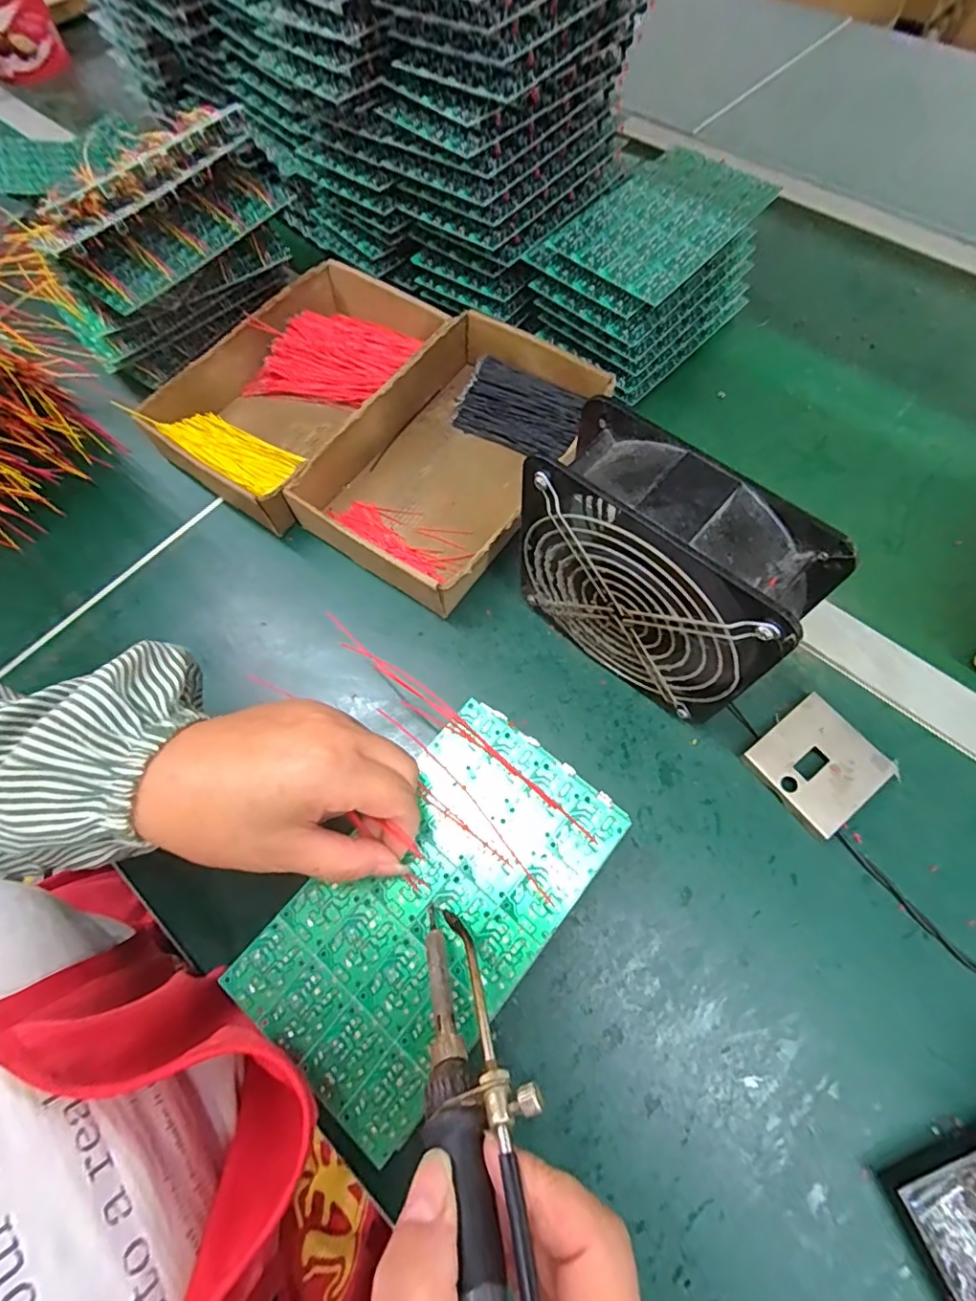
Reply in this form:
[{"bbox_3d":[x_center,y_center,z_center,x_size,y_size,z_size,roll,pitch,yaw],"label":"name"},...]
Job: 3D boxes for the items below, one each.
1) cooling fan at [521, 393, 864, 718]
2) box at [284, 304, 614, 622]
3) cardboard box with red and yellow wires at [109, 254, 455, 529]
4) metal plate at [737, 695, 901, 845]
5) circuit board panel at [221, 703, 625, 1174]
[{"bbox_3d":[0.090,-0.035,0.312,0.147,0.152,0.060,40,74,17],"label":"cooling fan"},{"bbox_3d":[-0.021,-0.152,0.422,0.151,0.043,0.245,31,72,14],"label":"box"},{"bbox_3d":[-0.150,-0.218,0.458,0.151,0.054,0.237,34,72,15],"label":"cardboard box with red and yellow wires"},{"bbox_3d":[0.204,0.070,0.338,0.068,0.011,0.064,-36,70,-12],"label":"metal plate"},{"bbox_3d":[-0.024,0.118,0.259,0.103,0.007,0.174,37,71,16],"label":"circuit board panel"}]

